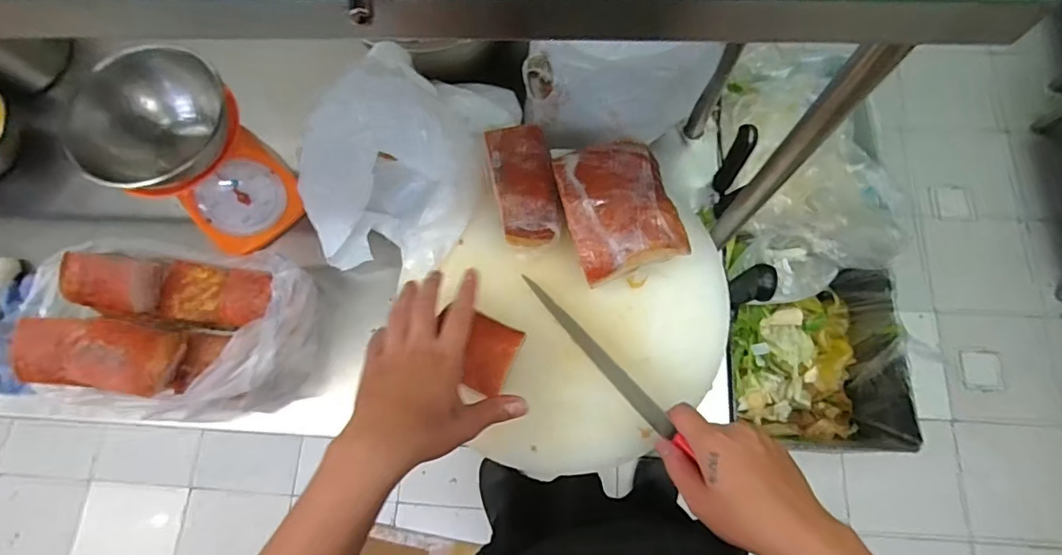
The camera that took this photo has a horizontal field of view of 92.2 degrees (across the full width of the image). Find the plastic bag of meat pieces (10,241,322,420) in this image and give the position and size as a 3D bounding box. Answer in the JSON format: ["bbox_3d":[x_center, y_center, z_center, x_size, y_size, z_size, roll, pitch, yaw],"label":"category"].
[{"bbox_3d":[-0.441,0.064,0.625,0.313,0.116,0.195,6,75,5],"label":"plastic bag of meat pieces"}]

